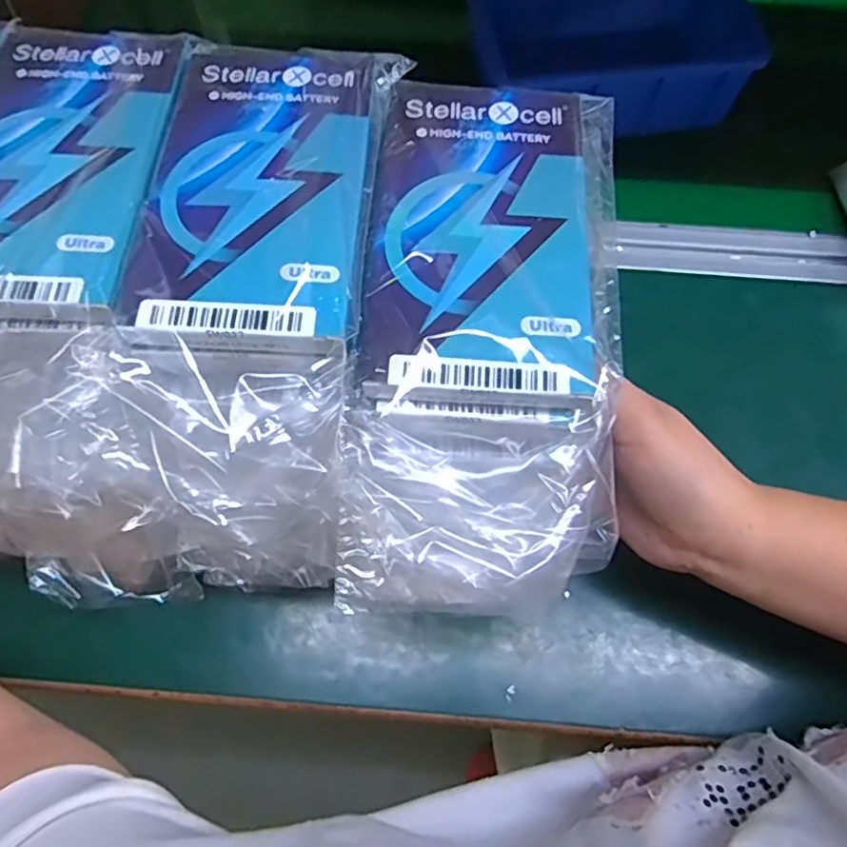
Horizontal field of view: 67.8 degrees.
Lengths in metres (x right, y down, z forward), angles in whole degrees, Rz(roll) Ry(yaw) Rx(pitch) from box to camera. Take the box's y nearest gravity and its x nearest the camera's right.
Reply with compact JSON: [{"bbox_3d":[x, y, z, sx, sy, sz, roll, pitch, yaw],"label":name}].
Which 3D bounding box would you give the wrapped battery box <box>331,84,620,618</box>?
[{"bbox_3d":[0.023,-0.037,0.224,0.089,0.022,0.199,5,78,4],"label":"wrapped battery box"}]

